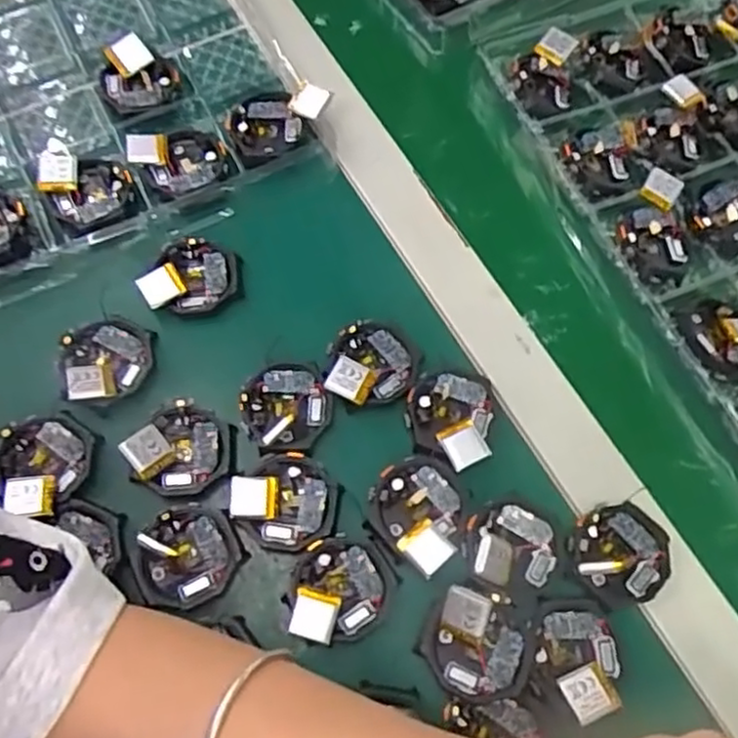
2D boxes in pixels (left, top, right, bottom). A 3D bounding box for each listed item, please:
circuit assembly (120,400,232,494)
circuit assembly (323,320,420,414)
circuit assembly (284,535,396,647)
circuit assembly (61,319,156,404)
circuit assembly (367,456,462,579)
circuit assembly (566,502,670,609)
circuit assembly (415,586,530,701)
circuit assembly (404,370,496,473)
[{"bbox_3d":[-0.097,0.042,0.368,0.045,0.013,0.049,42,71,15],"label":"circuit assembly"},{"bbox_3d":[0.000,-0.003,0.394,0.052,0.014,0.046,-22,69,-12],"label":"circuit assembly"},{"bbox_3d":[-0.015,0.108,0.347,0.048,0.013,0.051,1,66,-2],"label":"circuit assembly"},{"bbox_3d":[-0.143,-0.006,0.389,0.045,0.017,0.047,1,66,-2],"label":"circuit assembly"},{"bbox_3d":[0.026,0.073,0.364,0.046,0.010,0.054,-35,72,-16],"label":"circuit assembly"},{"bbox_3d":[0.128,0.091,0.354,0.048,0.020,0.049,1,66,-2],"label":"circuit assembly"},{"bbox_3d":[0.049,0.132,0.335,0.049,0.018,0.044,23,67,8],"label":"circuit assembly"},{"bbox_3d":[0.043,0.026,0.384,0.046,0.012,0.053,11,66,2],"label":"circuit assembly"}]

